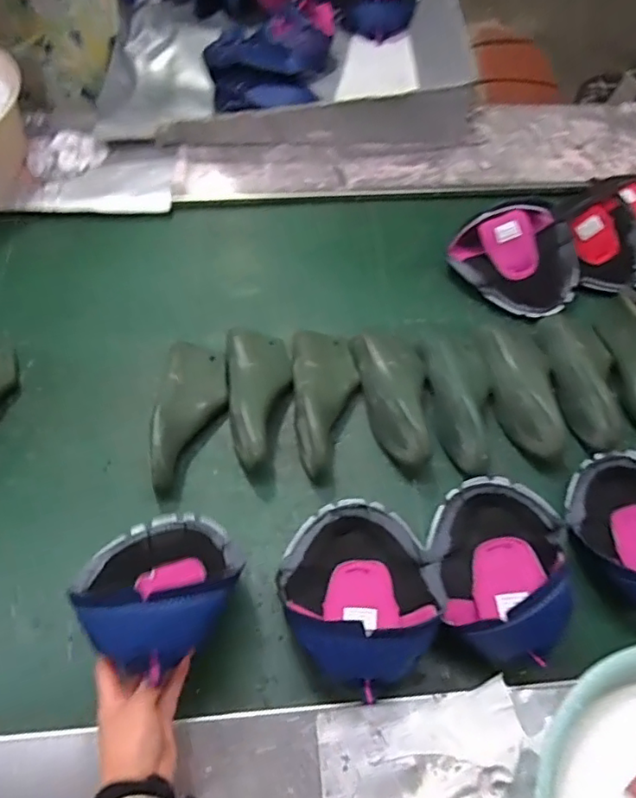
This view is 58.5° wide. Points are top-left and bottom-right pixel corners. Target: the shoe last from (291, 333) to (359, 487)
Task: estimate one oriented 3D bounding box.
[{"bbox_3d":[0.010,-0.003,0.775,0.090,0.066,0.218,-4,60,-4],"label":"shoe last"}]

